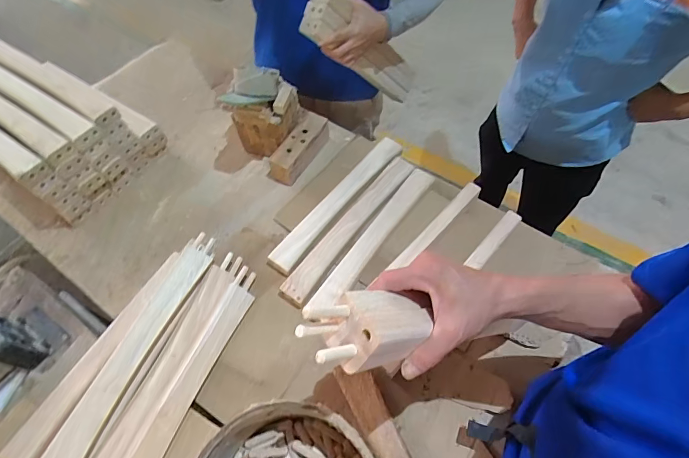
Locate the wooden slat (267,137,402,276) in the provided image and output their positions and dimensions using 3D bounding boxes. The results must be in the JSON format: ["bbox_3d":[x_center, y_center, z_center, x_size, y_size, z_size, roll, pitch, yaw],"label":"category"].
[{"bbox_3d":[-0.009,-0.061,0.767,0.061,0.040,0.368,36,66,20],"label":"wooden slat"}]

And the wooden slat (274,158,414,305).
[{"bbox_3d":[0.007,-0.012,0.740,0.056,0.026,0.363,33,66,18],"label":"wooden slat"}]

